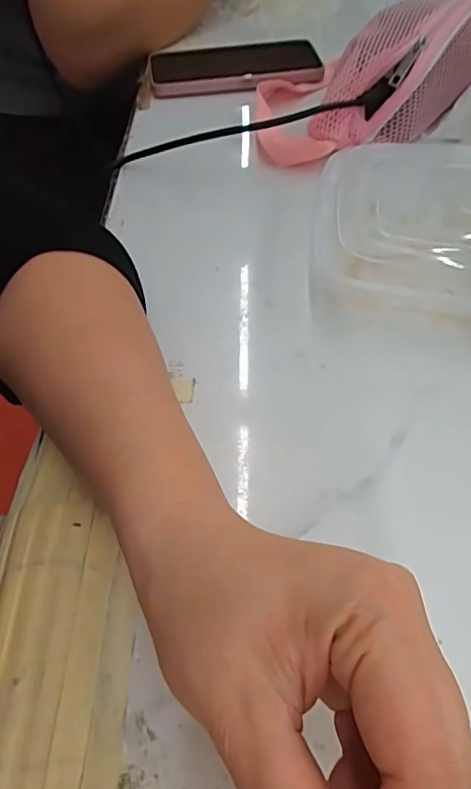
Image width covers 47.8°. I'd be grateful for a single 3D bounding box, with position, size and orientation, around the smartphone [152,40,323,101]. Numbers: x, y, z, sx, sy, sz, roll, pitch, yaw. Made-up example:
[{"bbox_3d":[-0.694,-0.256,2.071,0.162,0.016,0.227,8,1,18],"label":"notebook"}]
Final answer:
[{"bbox_3d":[0.000,-0.309,0.502,0.157,0.011,0.080,-4,55,-1],"label":"smartphone"}]

